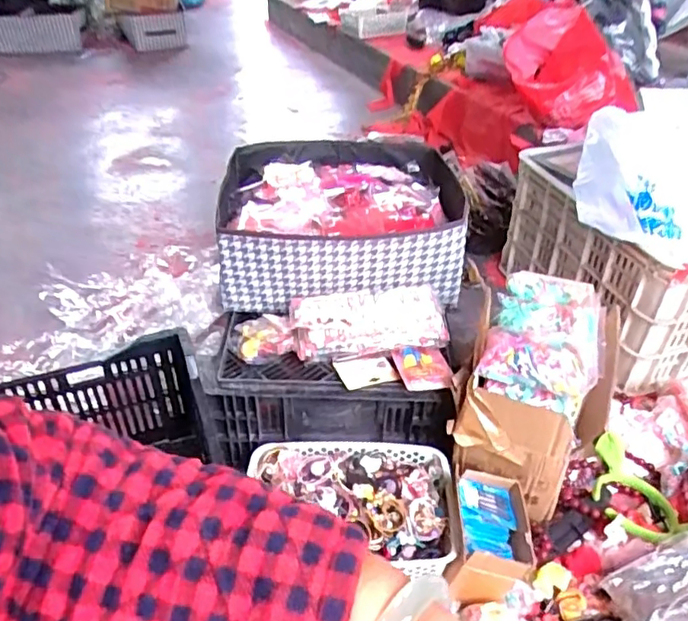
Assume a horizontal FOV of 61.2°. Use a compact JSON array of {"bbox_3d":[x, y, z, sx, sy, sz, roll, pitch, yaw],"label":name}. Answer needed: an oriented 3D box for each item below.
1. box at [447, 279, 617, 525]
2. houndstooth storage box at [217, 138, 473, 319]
[{"bbox_3d":[0.294,0.099,0.883,0.187,0.215,0.325,18,41,21],"label":"box"},{"bbox_3d":[-0.012,-0.174,1.068,0.403,0.155,0.411,-2,38,-4],"label":"houndstooth storage box"}]

